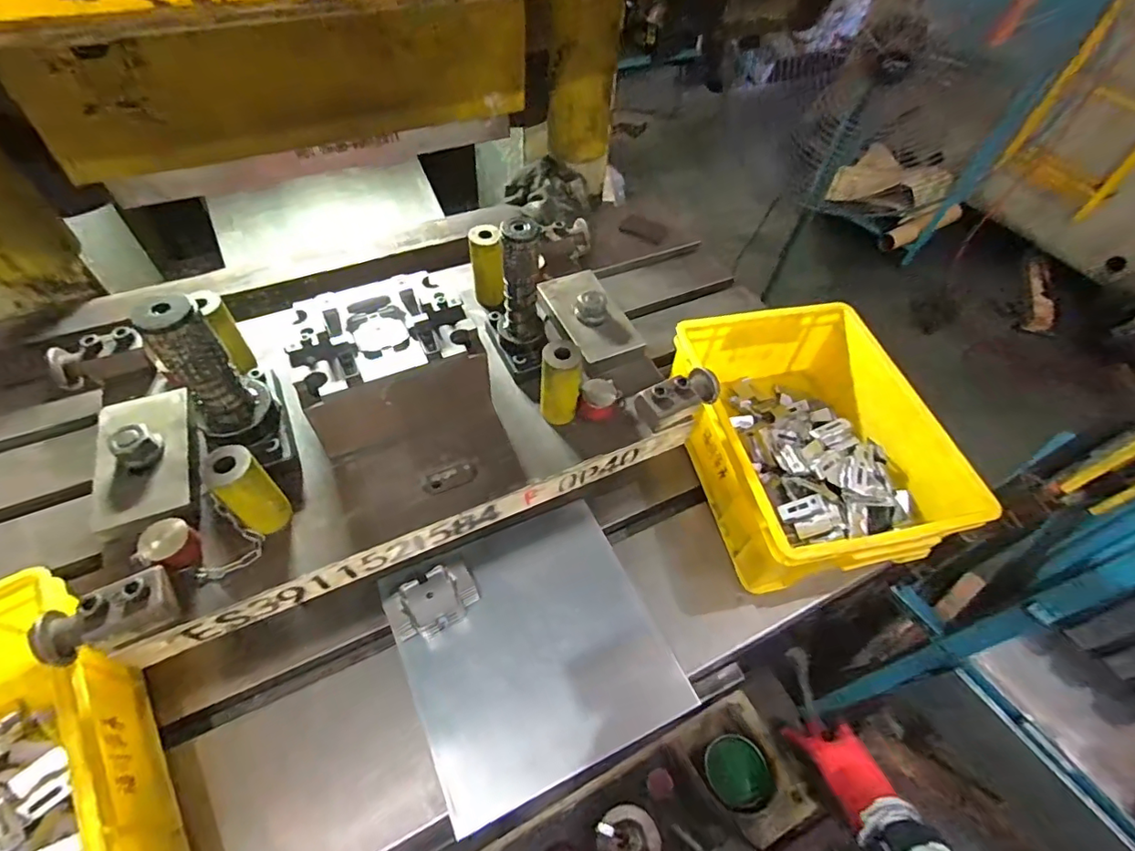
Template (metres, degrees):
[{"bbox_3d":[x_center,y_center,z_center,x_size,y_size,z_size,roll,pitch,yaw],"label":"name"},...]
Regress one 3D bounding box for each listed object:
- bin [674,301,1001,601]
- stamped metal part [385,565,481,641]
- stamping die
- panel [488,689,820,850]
[{"bbox_3d":[0.299,0.015,0.682,0.262,0.126,0.343,-8,55,-11],"label":"bin"},{"bbox_3d":[-0.144,0.193,0.578,0.095,0.051,0.060,-28,61,-23],"label":"stamped metal part"},{"bbox_3d":[-0.181,-0.064,0.552,0.633,0.203,0.323,-20,58,-18],"label":"stamping die"},{"bbox_3d":[0.014,0.476,0.563,0.540,0.072,0.137,-21,58,-16],"label":"panel"}]

